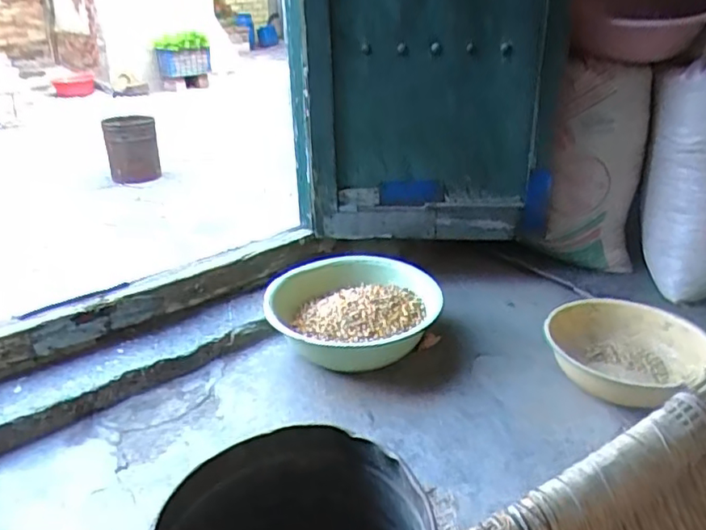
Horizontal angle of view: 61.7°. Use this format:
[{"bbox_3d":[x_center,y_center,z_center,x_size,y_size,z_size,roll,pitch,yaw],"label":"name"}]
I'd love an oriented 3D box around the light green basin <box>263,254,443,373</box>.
[{"bbox_3d":[0.005,0.087,1.204,0.322,0.096,0.302,-1,25,1],"label":"light green basin"}]

